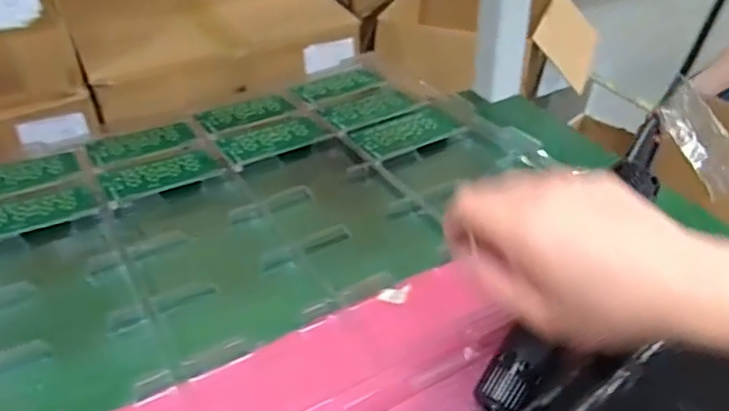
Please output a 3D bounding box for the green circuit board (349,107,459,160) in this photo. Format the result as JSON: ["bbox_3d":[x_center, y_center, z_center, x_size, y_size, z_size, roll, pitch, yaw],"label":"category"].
[{"bbox_3d":[0.045,-0.077,0.660,0.104,0.007,0.071,-19,41,-23],"label":"green circuit board"}]

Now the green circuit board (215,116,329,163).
[{"bbox_3d":[-0.096,-0.071,0.661,0.101,0.004,0.061,-20,38,-23],"label":"green circuit board"}]

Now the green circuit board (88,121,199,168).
[{"bbox_3d":[-0.230,-0.065,0.658,0.104,0.004,0.050,-20,41,-24],"label":"green circuit board"}]

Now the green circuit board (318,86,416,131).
[{"bbox_3d":[0.003,-0.111,0.711,0.098,0.005,0.058,-25,44,-29],"label":"green circuit board"}]

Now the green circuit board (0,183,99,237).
[{"bbox_3d":[-0.298,0.004,0.566,0.104,0.005,0.053,-18,40,-22],"label":"green circuit board"}]

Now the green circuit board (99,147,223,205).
[{"bbox_3d":[-0.199,-0.033,0.615,0.104,0.004,0.055,-23,42,-27],"label":"green circuit board"}]

